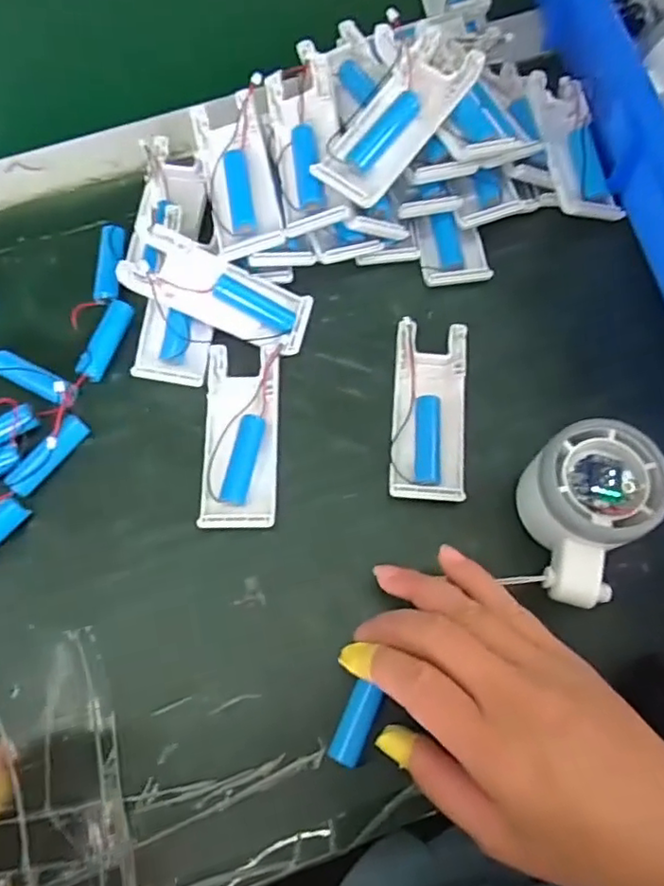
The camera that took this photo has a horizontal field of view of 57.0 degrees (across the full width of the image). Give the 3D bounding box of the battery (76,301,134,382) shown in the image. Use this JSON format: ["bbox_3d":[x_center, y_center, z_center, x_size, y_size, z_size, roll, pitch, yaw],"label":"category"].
[{"bbox_3d":[-0.132,-0.059,0.357,0.014,0.014,0.051,20,71,6],"label":"battery"}]

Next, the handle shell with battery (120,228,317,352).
[{"bbox_3d":[-0.064,-0.086,0.349,0.103,0.015,0.042,20,69,-19],"label":"handle shell with battery"}]

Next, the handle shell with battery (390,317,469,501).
[{"bbox_3d":[0.055,-0.018,0.342,0.040,0.014,0.102,5,70,0],"label":"handle shell with battery"}]

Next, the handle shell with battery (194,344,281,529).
[{"bbox_3d":[-0.050,-0.005,0.337,0.040,0.011,0.103,0,70,-2],"label":"handle shell with battery"}]

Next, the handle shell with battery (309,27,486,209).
[{"bbox_3d":[0.036,-0.176,0.334,0.042,0.014,0.103,38,87,11],"label":"handle shell with battery"}]

